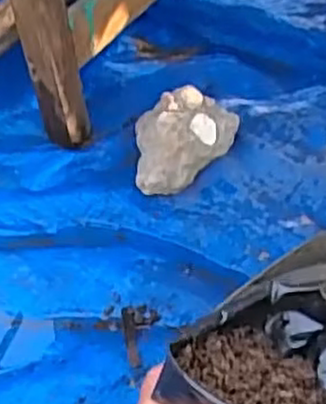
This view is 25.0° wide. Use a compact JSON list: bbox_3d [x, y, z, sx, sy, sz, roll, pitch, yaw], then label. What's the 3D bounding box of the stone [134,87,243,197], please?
[{"bbox_3d":[0.012,-0.072,0.856,0.131,0.065,0.099,-35,63,-25],"label":"stone"}]

